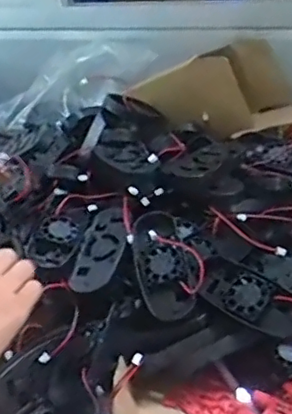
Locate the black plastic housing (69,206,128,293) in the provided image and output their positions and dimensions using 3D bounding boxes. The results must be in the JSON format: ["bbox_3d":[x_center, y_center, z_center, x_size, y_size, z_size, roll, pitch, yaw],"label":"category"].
[{"bbox_3d":[-0.046,0.042,0.619,0.047,0.010,0.108,4,48,14],"label":"black plastic housing"}]

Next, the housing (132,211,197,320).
[{"bbox_3d":[0.015,0.054,0.590,0.051,0.020,0.112,-9,56,-7],"label":"housing"}]

